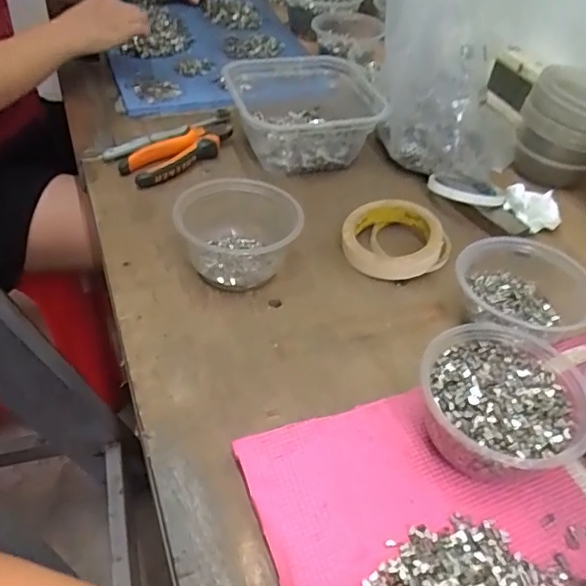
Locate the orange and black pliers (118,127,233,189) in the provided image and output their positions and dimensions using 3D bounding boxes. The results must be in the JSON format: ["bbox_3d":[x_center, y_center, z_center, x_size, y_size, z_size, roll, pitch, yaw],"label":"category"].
[{"bbox_3d":[-0.129,-0.165,0.681,0.144,0.032,0.060,-28,53,-30],"label":"orange and black pliers"}]

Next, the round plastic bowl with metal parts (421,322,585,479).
[{"bbox_3d":[0.147,0.081,0.416,0.108,0.062,0.115,2,43,-2],"label":"round plastic bowl with metal parts"}]

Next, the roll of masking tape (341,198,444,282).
[{"bbox_3d":[0.099,-0.055,0.585,0.093,0.039,0.094,2,43,-2],"label":"roll of masking tape"}]

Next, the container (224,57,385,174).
[{"bbox_3d":[0.017,-0.222,0.714,0.185,0.074,0.171,-6,45,-12],"label":"container"}]

